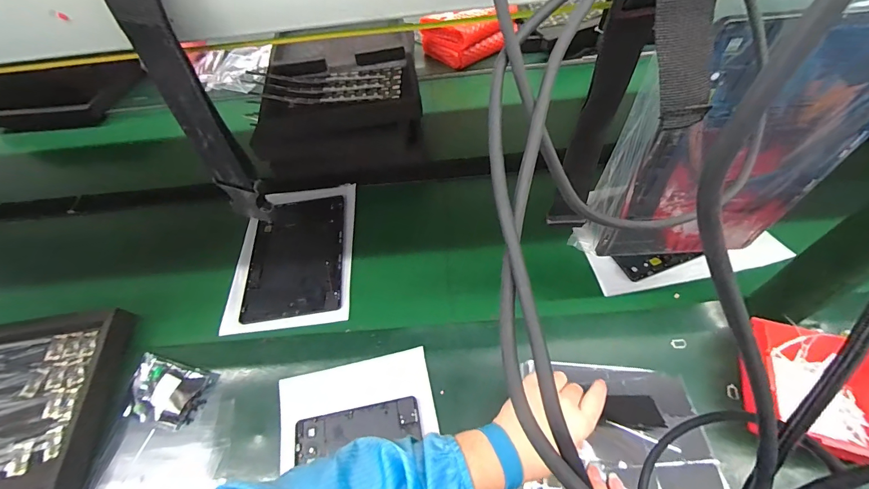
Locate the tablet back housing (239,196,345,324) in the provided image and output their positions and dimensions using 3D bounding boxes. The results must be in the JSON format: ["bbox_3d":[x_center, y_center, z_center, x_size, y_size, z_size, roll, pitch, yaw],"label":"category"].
[{"bbox_3d":[-0.233,0.016,0.637,0.155,0.010,0.235,-8,54,0],"label":"tablet back housing"}]

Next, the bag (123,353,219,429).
[{"bbox_3d":[-0.366,0.202,0.514,0.109,0.029,0.076,9,56,12],"label":"bag"}]

